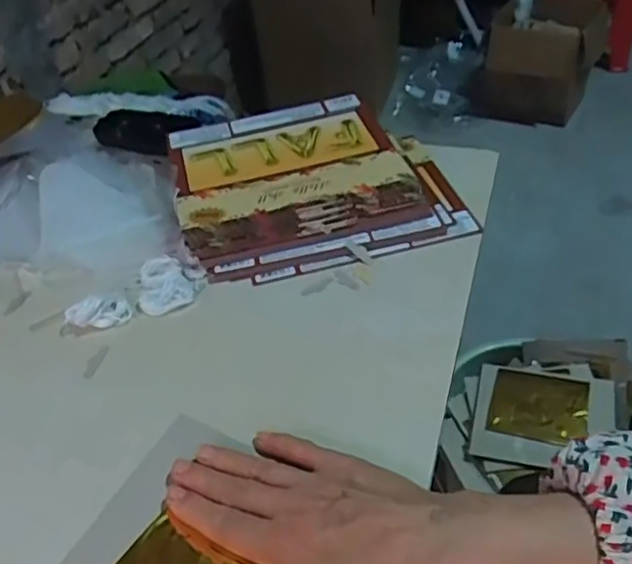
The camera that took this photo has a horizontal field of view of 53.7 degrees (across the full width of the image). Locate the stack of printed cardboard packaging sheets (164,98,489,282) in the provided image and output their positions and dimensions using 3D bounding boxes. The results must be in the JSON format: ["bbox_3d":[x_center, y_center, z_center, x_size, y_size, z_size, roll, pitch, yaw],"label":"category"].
[{"bbox_3d":[-0.002,-0.093,0.548,0.228,0.048,0.190,-13,44,-6],"label":"stack of printed cardboard packaging sheets"}]

